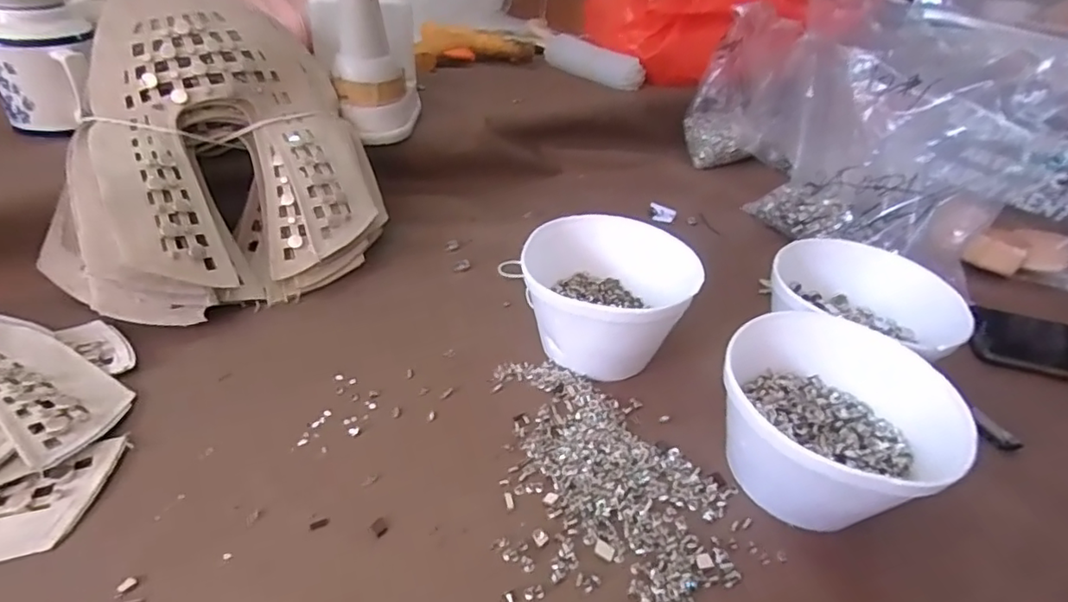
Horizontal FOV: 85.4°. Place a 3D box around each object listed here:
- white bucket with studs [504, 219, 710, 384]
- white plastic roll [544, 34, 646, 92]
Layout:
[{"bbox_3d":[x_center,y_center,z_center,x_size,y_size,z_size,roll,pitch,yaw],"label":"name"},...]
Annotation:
[{"bbox_3d":[0.050,0.001,0.443,0.118,0.079,0.122,27,41,26],"label":"white bucket with studs"},{"bbox_3d":[0.083,-0.337,0.817,0.162,0.040,0.037,31,44,31],"label":"white plastic roll"}]

